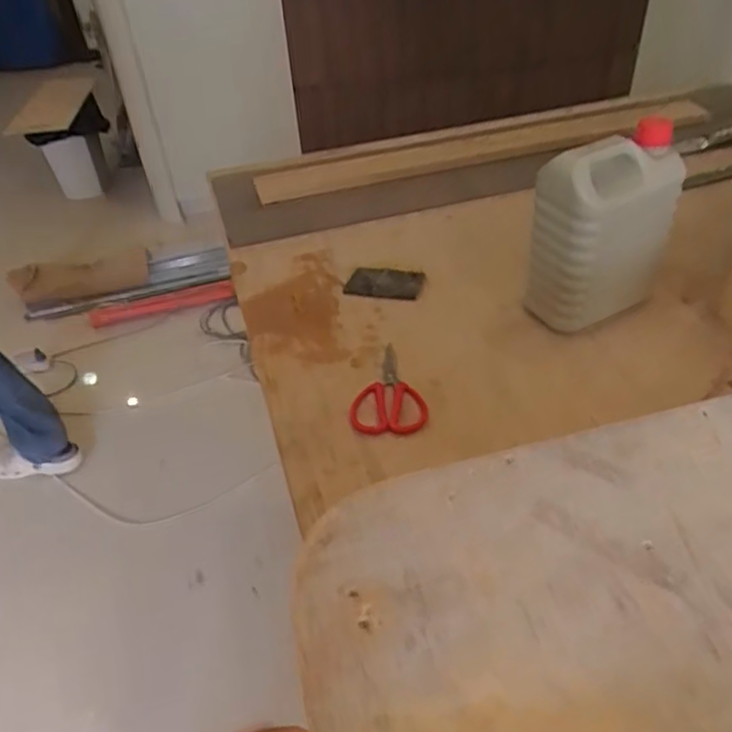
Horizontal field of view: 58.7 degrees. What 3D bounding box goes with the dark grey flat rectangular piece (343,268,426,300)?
[{"bbox_3d":[0.030,-0.125,0.966,0.111,0.006,0.073,6,43,12],"label":"dark grey flat rectangular piece"}]

